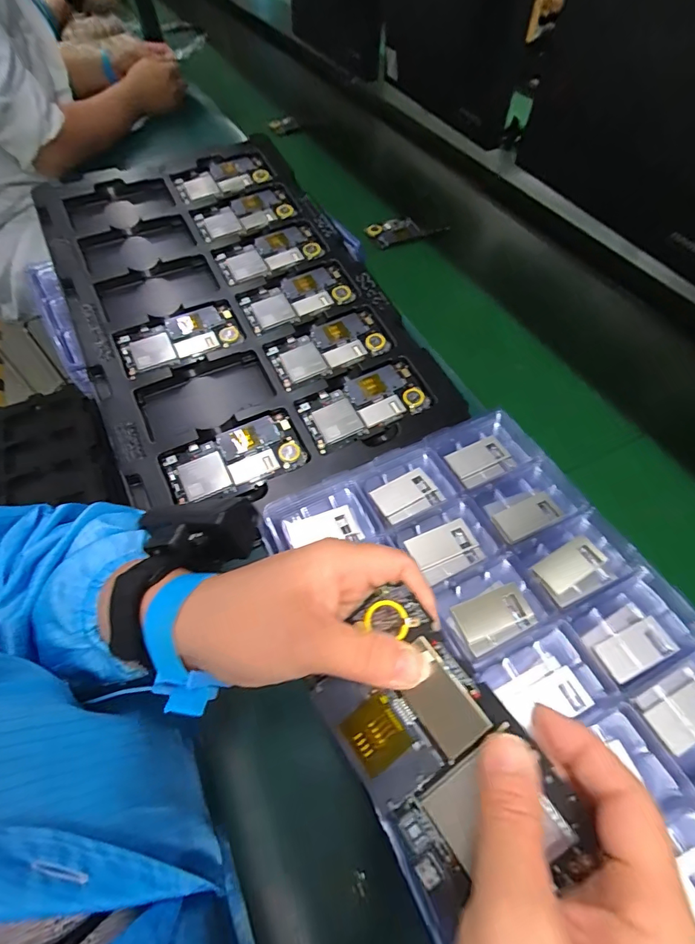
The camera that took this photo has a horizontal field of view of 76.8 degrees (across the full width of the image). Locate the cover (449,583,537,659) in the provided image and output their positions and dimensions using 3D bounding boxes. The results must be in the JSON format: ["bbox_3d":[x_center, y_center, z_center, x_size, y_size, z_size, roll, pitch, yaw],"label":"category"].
[{"bbox_3d":[0.088,0.087,0.261,0.044,0.006,0.029,-19,58,-11],"label":"cover"}]

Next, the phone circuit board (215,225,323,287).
[{"bbox_3d":[-0.097,-0.270,0.544,0.122,0.005,0.063,-23,75,-8],"label":"phone circuit board"}]

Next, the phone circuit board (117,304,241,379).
[{"bbox_3d":[-0.185,-0.146,0.483,0.123,0.006,0.064,-21,74,-10],"label":"phone circuit board"}]

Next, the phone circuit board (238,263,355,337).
[{"bbox_3d":[-0.060,-0.203,0.514,0.123,0.005,0.064,-25,74,-9],"label":"phone circuit board"}]

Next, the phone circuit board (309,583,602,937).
[{"bbox_3d":[0.035,0.115,0.185,0.068,0.005,0.120,-41,66,-2],"label":"phone circuit board"}]

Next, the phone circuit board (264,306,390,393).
[{"bbox_3d":[-0.021,-0.135,0.483,0.127,0.005,0.066,-26,72,-10],"label":"phone circuit board"}]

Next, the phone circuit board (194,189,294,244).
[{"bbox_3d":[-0.134,-0.336,0.575,0.121,0.008,0.061,-25,78,-9],"label":"phone circuit board"}]

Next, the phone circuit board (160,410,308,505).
[{"bbox_3d":[-0.107,-0.013,0.421,0.128,0.009,0.066,-22,59,-13],"label":"phone circuit board"}]

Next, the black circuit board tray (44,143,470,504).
[{"bbox_3d":[-0.130,-0.190,0.506,0.329,0.025,0.515,-23,71,-11],"label":"black circuit board tray"}]

